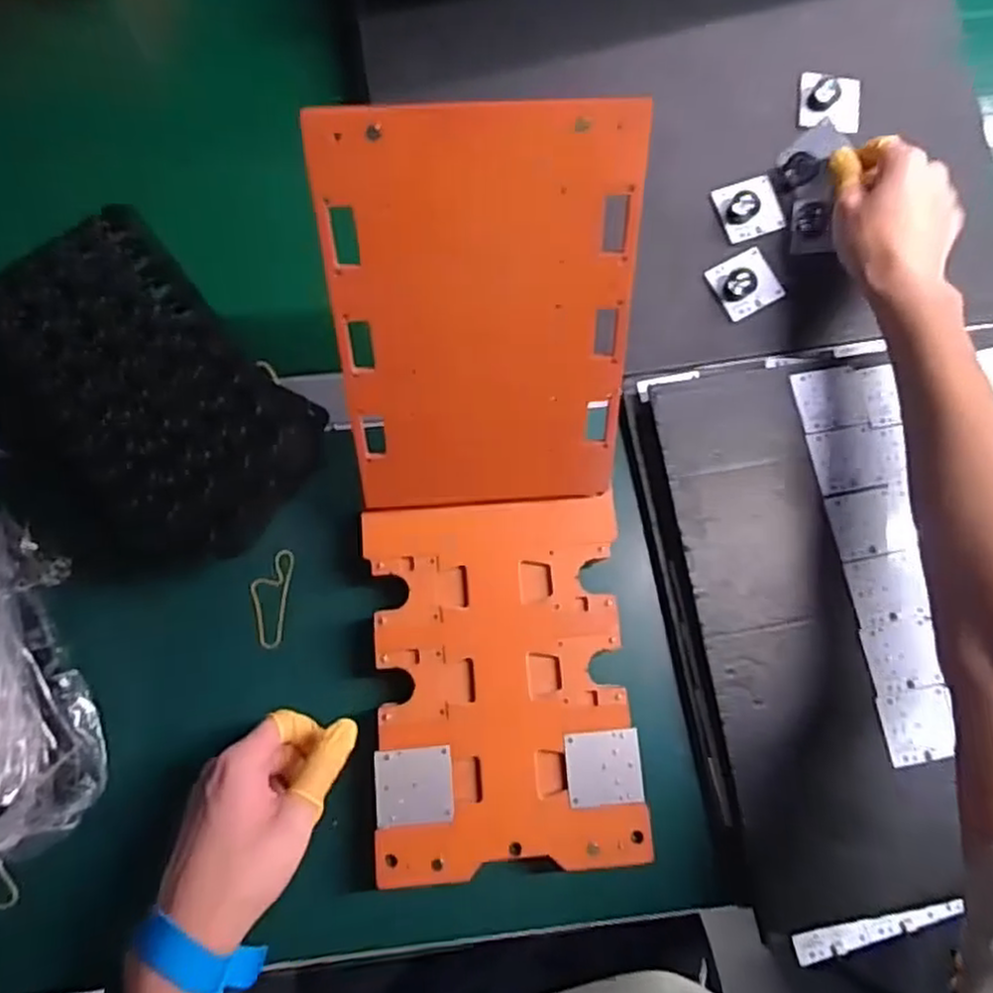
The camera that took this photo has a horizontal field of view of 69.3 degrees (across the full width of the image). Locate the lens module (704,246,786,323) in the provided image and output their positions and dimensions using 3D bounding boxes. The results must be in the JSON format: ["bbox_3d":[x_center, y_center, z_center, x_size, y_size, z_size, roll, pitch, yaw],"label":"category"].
[{"bbox_3d":[0.196,-0.168,0.561,0.051,0.020,0.046,-27,81,-7],"label":"lens module"}]

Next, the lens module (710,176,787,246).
[{"bbox_3d":[0.201,-0.230,0.566,0.048,0.023,0.046,-21,80,-6],"label":"lens module"}]

